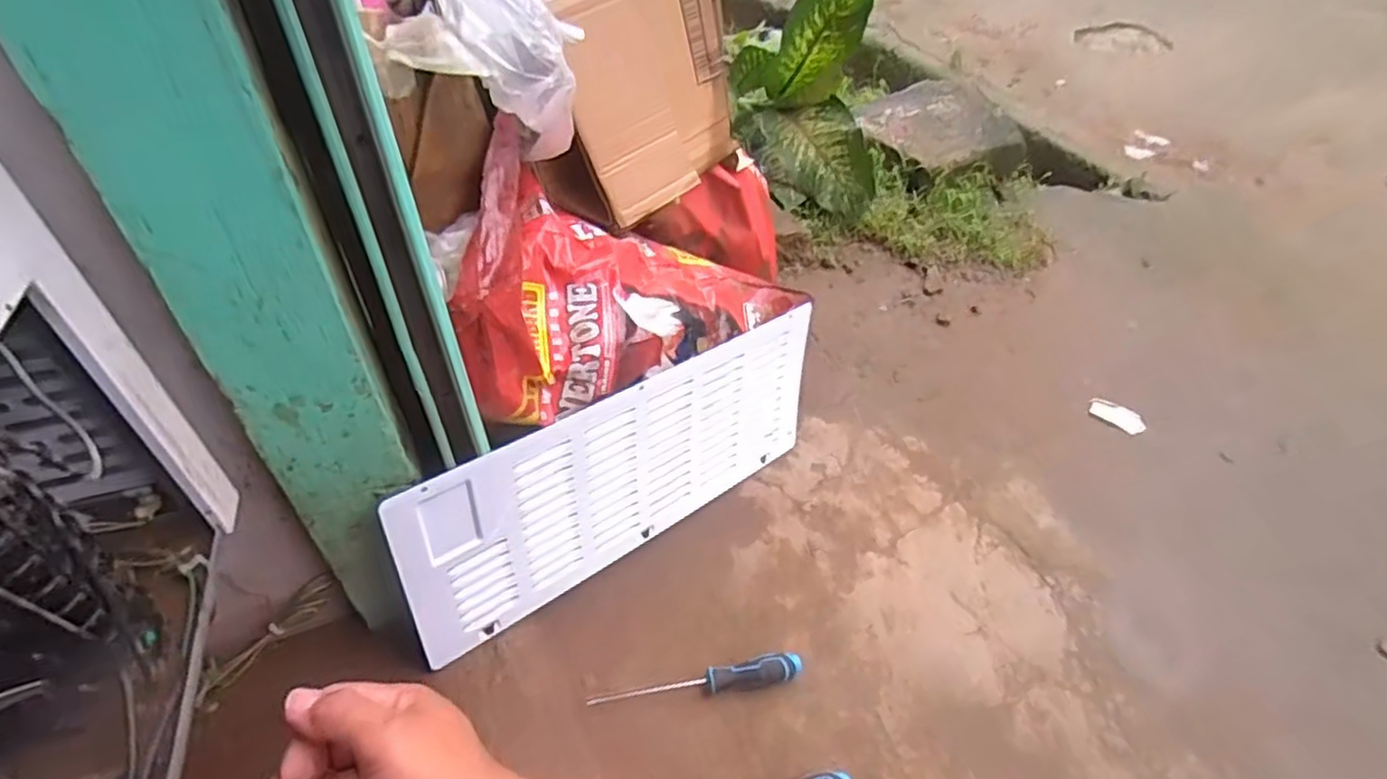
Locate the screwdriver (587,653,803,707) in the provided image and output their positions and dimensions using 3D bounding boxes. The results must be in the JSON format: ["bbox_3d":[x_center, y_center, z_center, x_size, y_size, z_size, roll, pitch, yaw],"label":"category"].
[{"bbox_3d":[0.006,0.343,0.807,0.246,0.037,0.028,-8,44,-8],"label":"screwdriver"}]

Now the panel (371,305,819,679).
[{"bbox_3d":[-0.066,0.098,0.876,0.597,0.250,0.013,-27,43,-33],"label":"panel"}]

